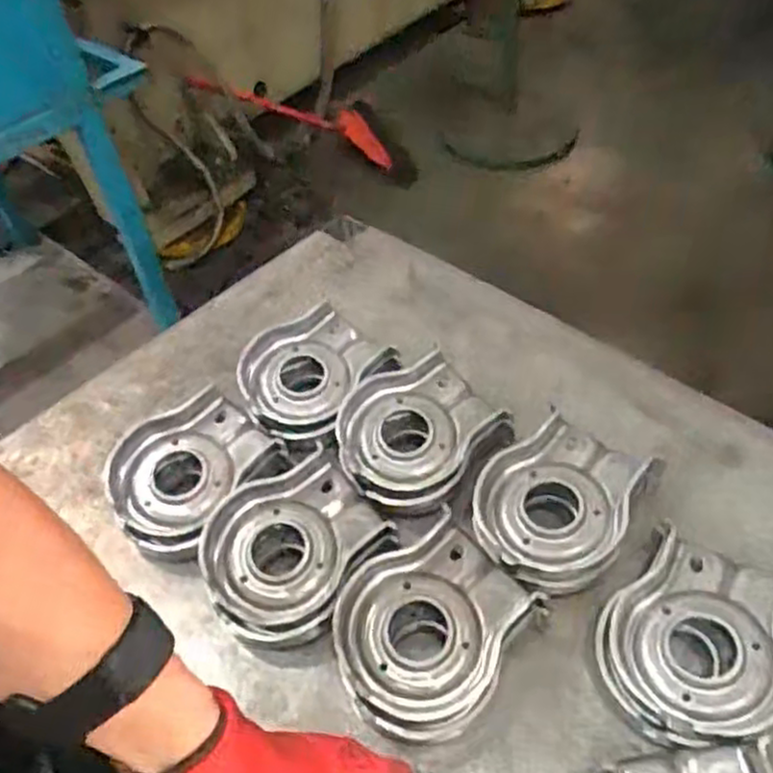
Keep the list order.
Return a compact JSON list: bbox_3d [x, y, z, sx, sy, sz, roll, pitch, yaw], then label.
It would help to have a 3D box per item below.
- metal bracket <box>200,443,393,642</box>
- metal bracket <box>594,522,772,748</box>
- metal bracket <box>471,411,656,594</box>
[{"bbox_3d":[-0.067,0.112,0.511,0.127,0.032,0.111,-32,52,-20],"label":"metal bracket"},{"bbox_3d":[0.194,0.158,0.453,0.108,0.041,0.129,28,57,28],"label":"metal bracket"},{"bbox_3d":[0.122,0.087,0.524,0.105,0.042,0.129,26,56,27],"label":"metal bracket"}]

